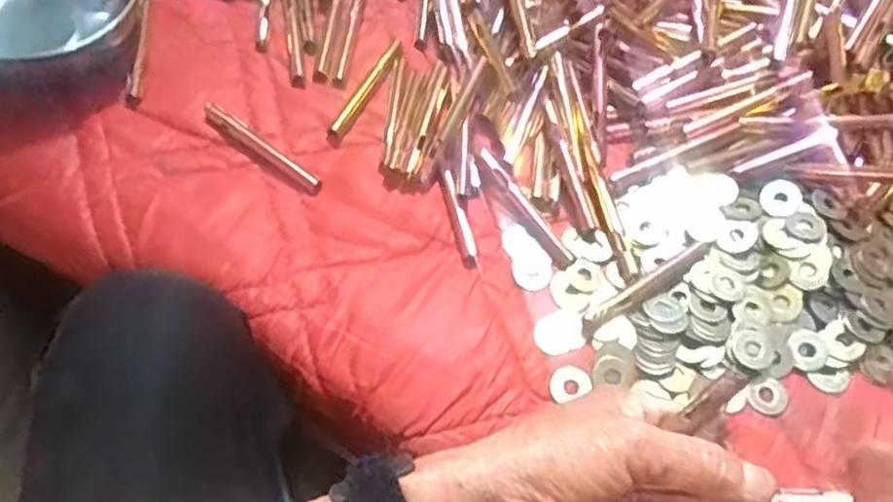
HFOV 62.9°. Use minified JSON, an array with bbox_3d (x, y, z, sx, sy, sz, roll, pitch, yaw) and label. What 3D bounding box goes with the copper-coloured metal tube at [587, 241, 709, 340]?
[{"bbox_3d":[0.113,0.019,0.407,0.090,0.012,0.011,-30,66,-16],"label":"copper-coloured metal tube"}]

